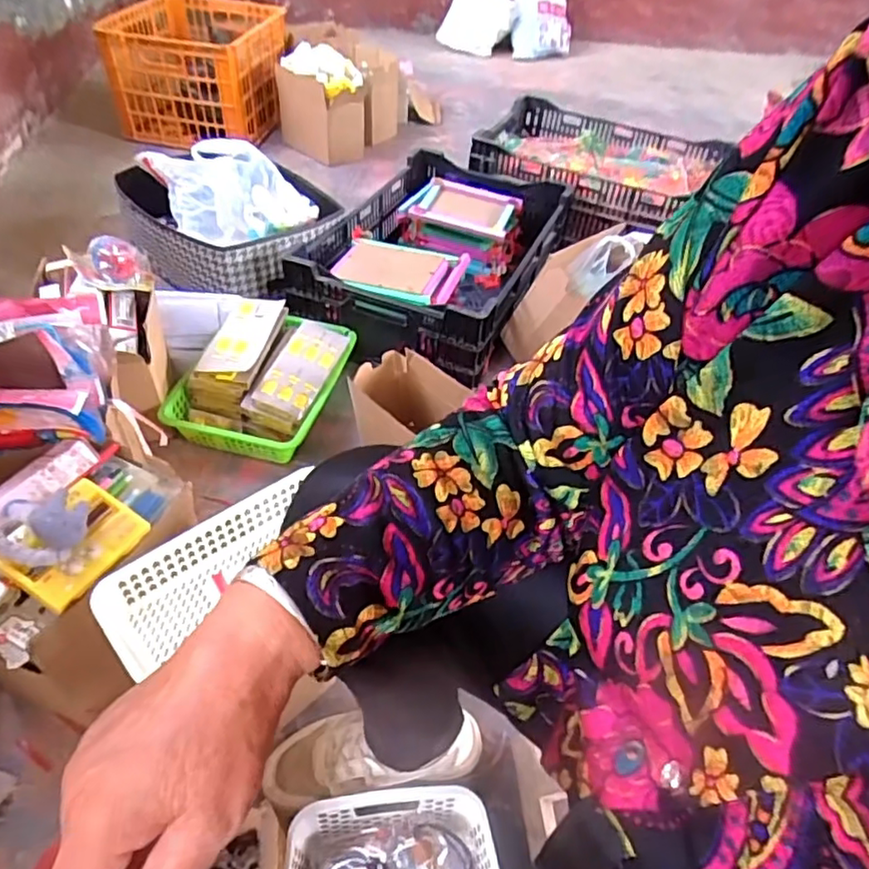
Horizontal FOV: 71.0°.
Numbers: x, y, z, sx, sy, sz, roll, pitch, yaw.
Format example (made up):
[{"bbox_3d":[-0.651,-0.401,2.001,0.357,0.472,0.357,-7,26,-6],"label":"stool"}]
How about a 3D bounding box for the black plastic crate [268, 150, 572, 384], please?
[{"bbox_3d":[0.010,-0.379,1.292,0.398,0.164,0.593,19,47,14],"label":"black plastic crate"}]

